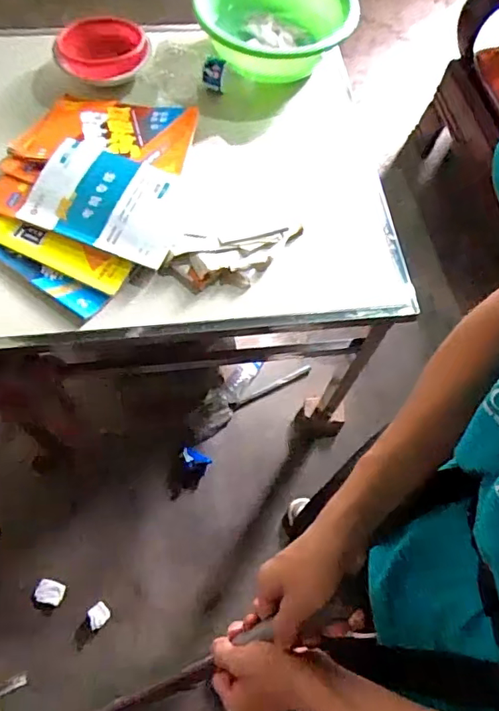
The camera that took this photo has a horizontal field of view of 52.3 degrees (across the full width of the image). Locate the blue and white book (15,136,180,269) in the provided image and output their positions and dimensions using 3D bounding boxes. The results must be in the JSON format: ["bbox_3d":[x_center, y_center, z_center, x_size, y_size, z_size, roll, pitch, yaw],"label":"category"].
[{"bbox_3d":[-0.247,-0.283,0.913,0.272,0.043,0.193,22,64,9],"label":"blue and white book"}]

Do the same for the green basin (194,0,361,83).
[{"bbox_3d":[0.072,-0.726,1.102,0.319,0.135,0.319,1,63,-2],"label":"green basin"}]

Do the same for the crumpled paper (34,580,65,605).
[{"bbox_3d":[-0.474,0.563,1.204,0.063,0.012,0.050,14,63,5],"label":"crumpled paper"}]

